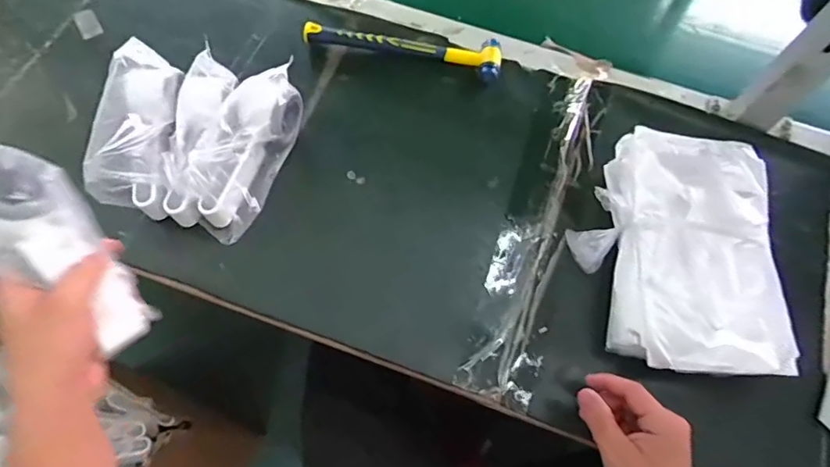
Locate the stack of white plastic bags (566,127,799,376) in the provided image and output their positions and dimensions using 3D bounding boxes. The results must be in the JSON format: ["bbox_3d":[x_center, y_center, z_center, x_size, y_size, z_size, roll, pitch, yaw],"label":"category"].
[{"bbox_3d":[0.264,0.016,0.504,0.189,0.054,0.242,3,67,-2],"label":"stack of white plastic bags"}]

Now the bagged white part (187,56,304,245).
[{"bbox_3d":[-0.179,-0.091,0.543,0.060,0.073,0.188,20,68,5],"label":"bagged white part"}]

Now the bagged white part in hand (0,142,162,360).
[{"bbox_3d":[-0.275,0.014,0.383,0.081,0.035,0.179,-40,104,-17],"label":"bagged white part in hand"}]

